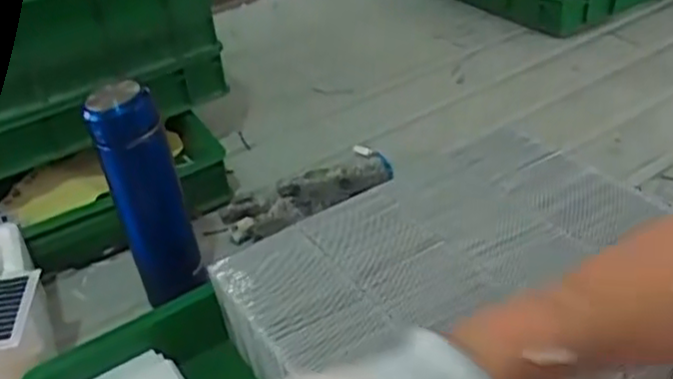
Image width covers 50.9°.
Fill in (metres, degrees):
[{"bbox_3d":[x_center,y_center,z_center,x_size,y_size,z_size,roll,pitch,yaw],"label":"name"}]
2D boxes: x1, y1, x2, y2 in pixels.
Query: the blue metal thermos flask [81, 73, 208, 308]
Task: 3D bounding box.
[{"bbox_3d":[-0.175,0.007,0.659,0.062,0.207,0.056,-16,38,-13],"label":"blue metal thermos flask"}]

